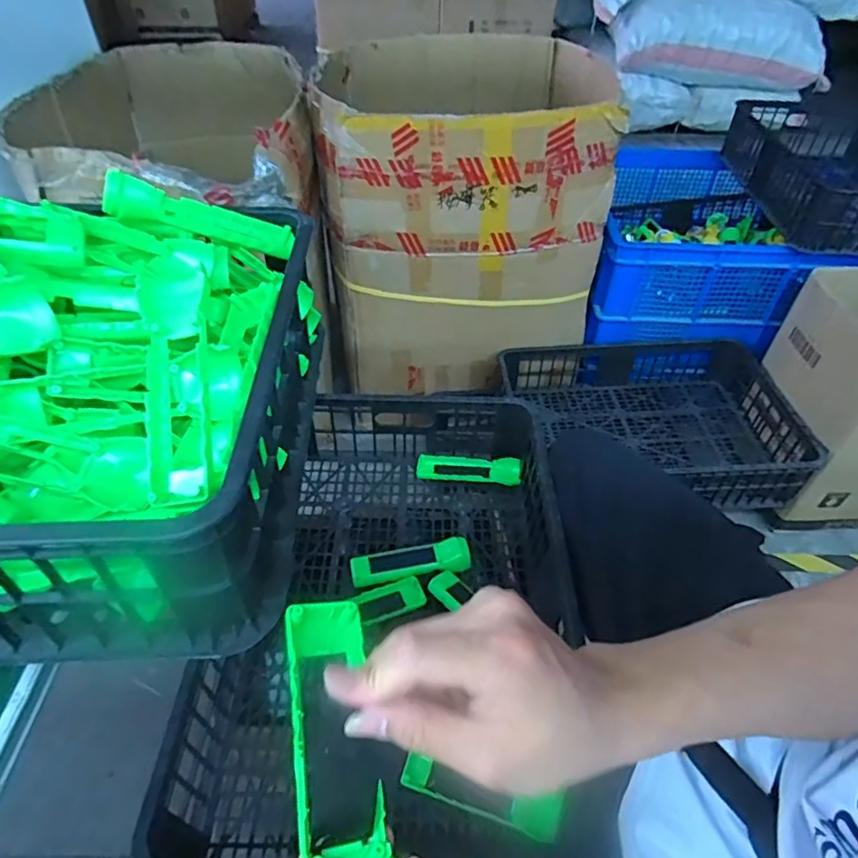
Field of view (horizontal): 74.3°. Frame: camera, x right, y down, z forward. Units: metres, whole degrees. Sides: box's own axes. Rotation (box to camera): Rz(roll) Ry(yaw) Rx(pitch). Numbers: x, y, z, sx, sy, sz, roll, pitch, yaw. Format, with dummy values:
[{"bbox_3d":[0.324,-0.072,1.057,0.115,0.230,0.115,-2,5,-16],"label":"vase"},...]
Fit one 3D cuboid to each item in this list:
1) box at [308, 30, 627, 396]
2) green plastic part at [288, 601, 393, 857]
[{"bbox_3d":[0.064,-0.540,1.401,0.615,0.603,0.626,2,46,0],"label":"box"},{"bbox_3d":[-0.044,0.163,0.284,0.046,0.026,0.158,-9,50,-10],"label":"green plastic part"}]

